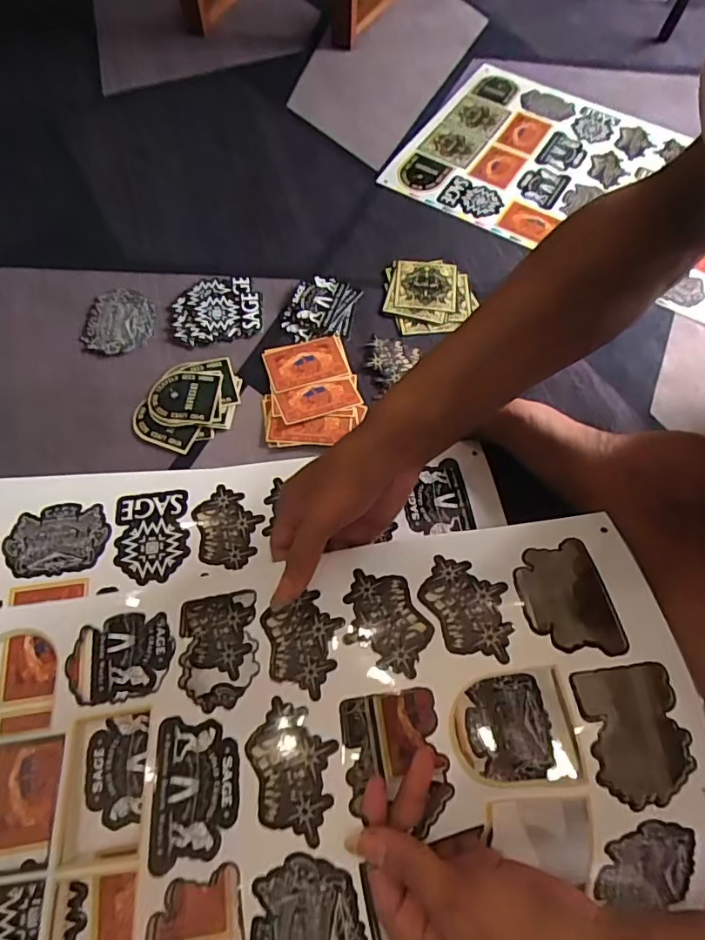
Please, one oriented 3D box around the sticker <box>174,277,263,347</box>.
[{"bbox_3d":[-0.147,-0.174,0.552,0.092,0.007,0.084,-7,65,-6],"label":"sticker"}]

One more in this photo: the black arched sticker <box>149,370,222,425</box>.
[{"bbox_3d":[-0.167,-0.073,0.503,0.066,0.005,0.062,3,62,-2],"label":"black arched sticker"}]

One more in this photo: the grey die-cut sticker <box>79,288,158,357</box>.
[{"bbox_3d":[-0.247,-0.159,0.540,0.071,0.006,0.085,-2,64,-3],"label":"grey die-cut sticker"}]

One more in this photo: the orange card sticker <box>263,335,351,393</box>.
[{"bbox_3d":[-0.048,-0.110,0.527,0.079,0.004,0.053,-16,66,-10],"label":"orange card sticker"}]

